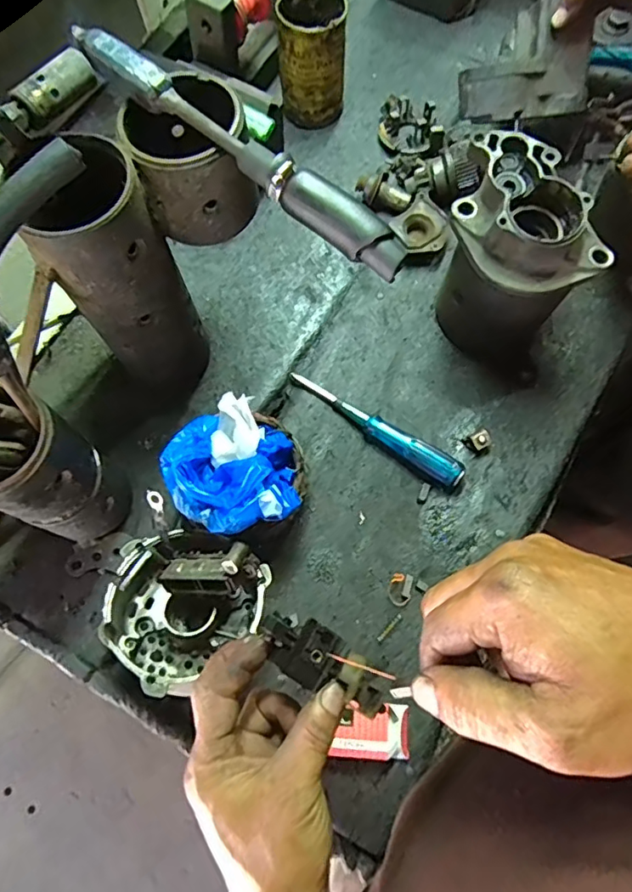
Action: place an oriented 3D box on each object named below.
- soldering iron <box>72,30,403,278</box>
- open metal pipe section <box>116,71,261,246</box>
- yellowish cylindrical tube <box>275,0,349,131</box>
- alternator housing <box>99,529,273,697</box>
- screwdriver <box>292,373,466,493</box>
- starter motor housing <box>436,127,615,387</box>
[{"bbox_3d":[-0.052,-0.197,0.347,0.271,0.032,0.027,39,77,13],"label":"soldering iron"},{"bbox_3d":[-0.091,-0.212,0.398,0.083,0.087,0.084,-21,72,-5],"label":"open metal pipe section"},{"bbox_3d":[-0.005,-0.446,0.616,0.074,0.115,0.077,-1,72,2],"label":"yellowish cylindrical tube"},{"bbox_3d":[-0.109,0.129,0.440,0.113,0.088,0.118,-1,72,2],"label":"alternator housing"},{"bbox_3d":[0.062,-0.020,0.534,0.191,0.026,0.028,36,77,13],"label":"screwdriver"},{"bbox_3d":[0.184,-0.167,0.503,0.130,0.166,0.133,12,73,6],"label":"starter motor housing"}]

